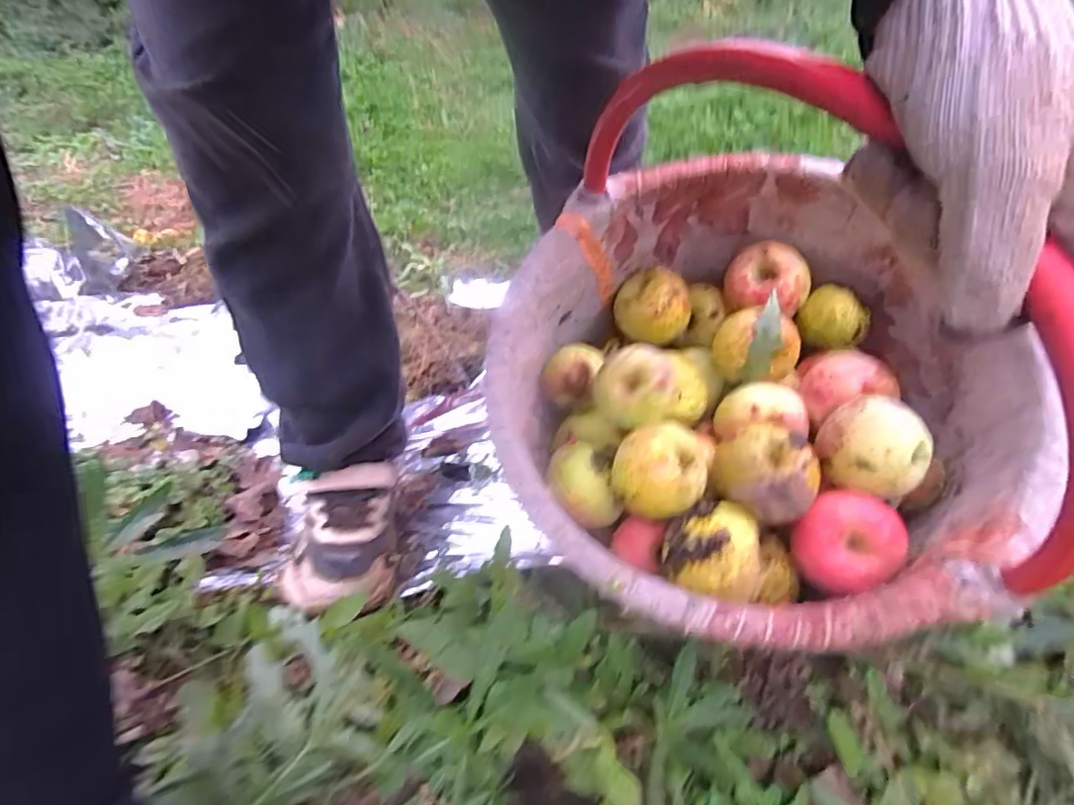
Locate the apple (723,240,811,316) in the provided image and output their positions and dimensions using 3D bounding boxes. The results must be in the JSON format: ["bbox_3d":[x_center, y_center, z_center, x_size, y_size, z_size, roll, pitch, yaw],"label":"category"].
[{"bbox_3d":[0.214,-0.108,0.519,0.068,0.060,0.064,-5,41,-6],"label":"apple"}]

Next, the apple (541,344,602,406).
[{"bbox_3d":[0.032,-0.023,0.510,0.052,0.047,0.046,13,42,14],"label":"apple"}]

